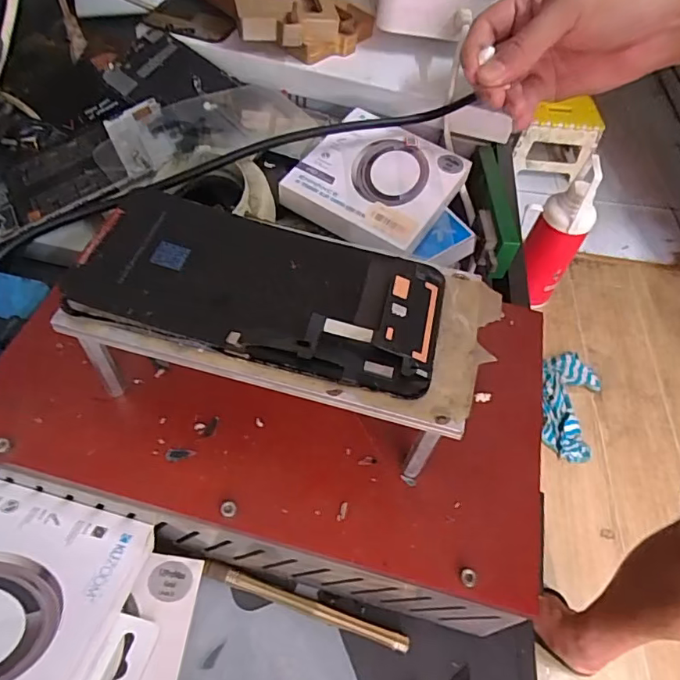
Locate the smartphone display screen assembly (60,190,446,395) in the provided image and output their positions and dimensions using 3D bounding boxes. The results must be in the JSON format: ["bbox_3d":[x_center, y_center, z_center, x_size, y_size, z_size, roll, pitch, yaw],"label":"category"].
[{"bbox_3d":[-0.029,-0.024,0.210,0.140,0.011,0.069,13,54,4],"label":"smartphone display screen assembly"}]

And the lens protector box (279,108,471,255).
[{"bbox_3d":[0.028,-0.118,0.387,0.107,0.029,0.107,31,57,17],"label":"lens protector box"}]

